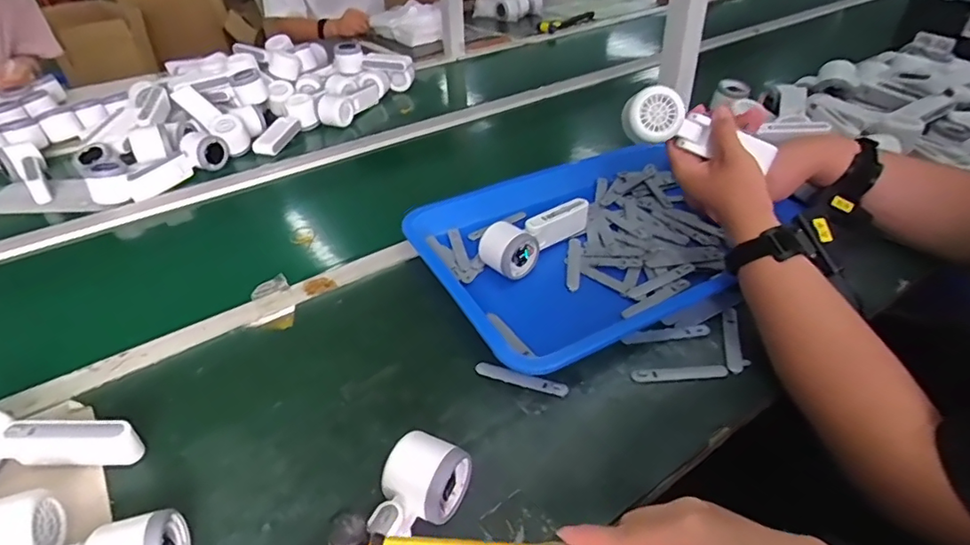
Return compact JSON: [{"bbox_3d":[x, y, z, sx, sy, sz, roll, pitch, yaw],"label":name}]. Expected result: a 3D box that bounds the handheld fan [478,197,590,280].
[{"bbox_3d":[0.064,-0.053,0.701,0.059,0.048,0.161,29,48,33],"label":"handheld fan"}]

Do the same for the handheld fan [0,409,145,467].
[{"bbox_3d":[-0.387,0.152,0.473,0.160,0.057,0.059,0,38,3],"label":"handheld fan"}]

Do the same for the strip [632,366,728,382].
[{"bbox_3d":[0.196,0.100,0.550,0.096,0.004,0.015,-4,38,-3],"label":"strip"}]

